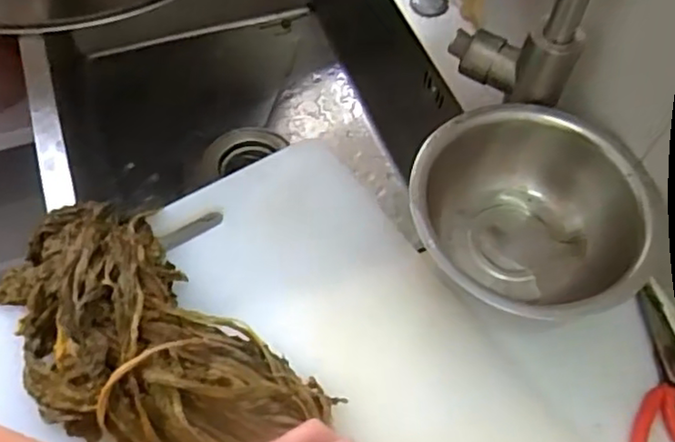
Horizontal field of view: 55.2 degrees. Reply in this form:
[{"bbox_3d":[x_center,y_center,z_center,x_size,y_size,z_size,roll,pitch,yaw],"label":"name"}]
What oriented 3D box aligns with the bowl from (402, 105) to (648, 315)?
[{"bbox_3d":[0.146,-0.009,0.495,0.173,0.069,0.154,36,63,18],"label":"bowl"}]

